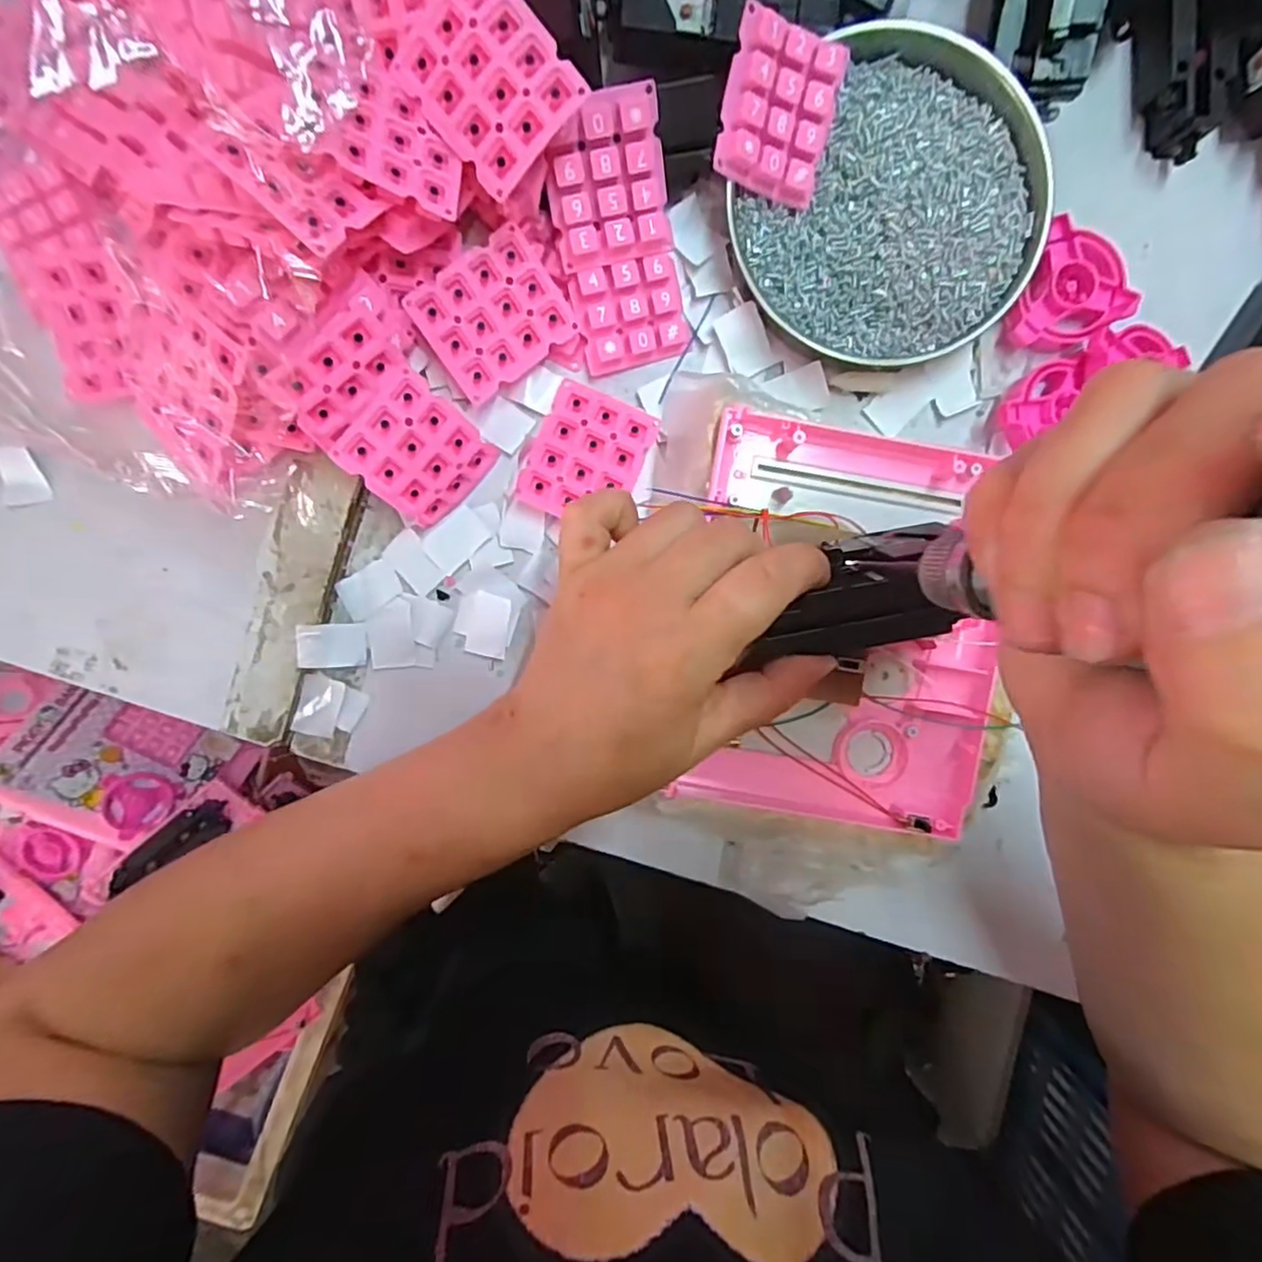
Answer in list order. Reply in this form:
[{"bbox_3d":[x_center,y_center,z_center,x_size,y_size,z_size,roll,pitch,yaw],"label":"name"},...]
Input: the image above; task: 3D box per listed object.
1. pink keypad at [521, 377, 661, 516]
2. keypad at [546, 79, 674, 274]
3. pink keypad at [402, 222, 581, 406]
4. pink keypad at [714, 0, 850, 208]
[{"bbox_3d":[-0.020,-0.080,0.292,0.048,0.007,0.058,22,95,-2],"label":"pink keypad"},{"bbox_3d":[-0.009,-0.185,0.260,0.049,0.010,0.057,-14,123,-2],"label":"keypad"},{"bbox_3d":[-0.059,-0.137,0.275,0.061,0.005,0.050,-36,113,-1],"label":"pink keypad"},{"bbox_3d":[0.062,-0.214,0.261,0.049,0.008,0.055,6,110,-21],"label":"pink keypad"}]

